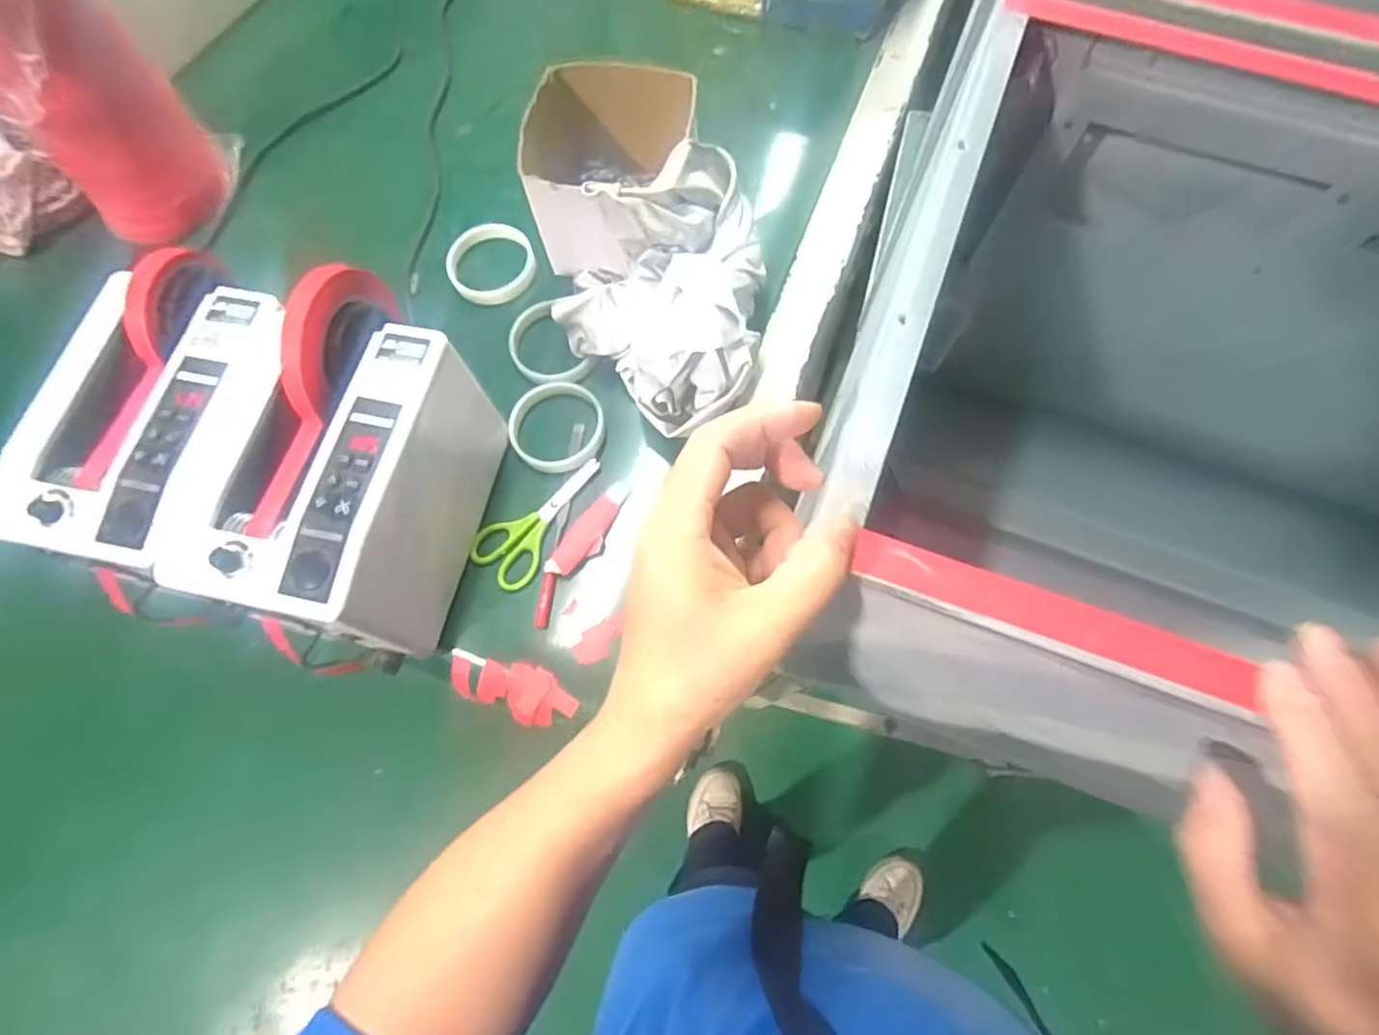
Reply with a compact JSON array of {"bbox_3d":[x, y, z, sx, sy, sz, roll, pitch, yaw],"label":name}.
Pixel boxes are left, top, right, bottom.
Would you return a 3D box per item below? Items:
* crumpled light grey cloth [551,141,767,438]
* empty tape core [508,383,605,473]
[{"bbox_3d":[-0.027,-0.195,0.567,0.176,0.124,0.228,2,72,2],"label":"crumpled light grey cloth"},{"bbox_3d":[-0.117,-0.082,0.583,0.082,0.017,0.075,-9,72,-1],"label":"empty tape core"}]

